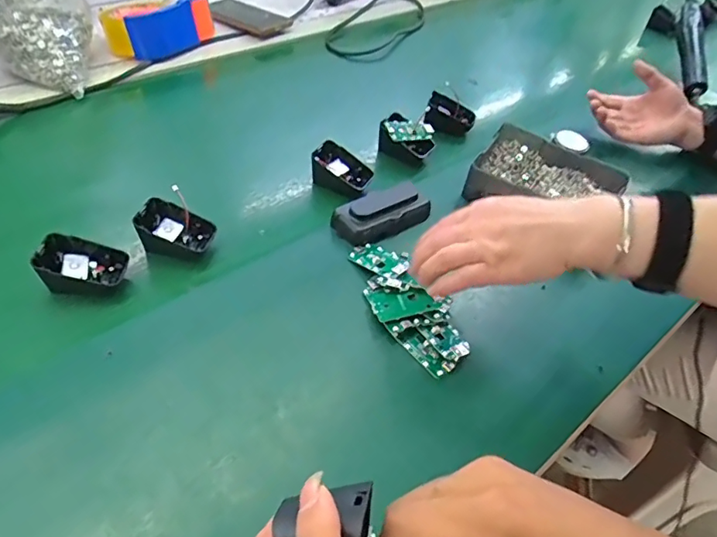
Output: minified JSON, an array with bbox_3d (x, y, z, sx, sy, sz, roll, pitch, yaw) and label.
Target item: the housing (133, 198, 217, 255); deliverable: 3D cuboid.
[{"bbox_3d":[-0.175,-0.034,0.486,0.067,0.037,0.053,16,48,8],"label":"housing"}]

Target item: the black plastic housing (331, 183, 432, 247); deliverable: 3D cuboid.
[{"bbox_3d":[0.028,-0.059,0.527,0.101,0.027,0.041,-20,53,-23],"label":"black plastic housing"}]

